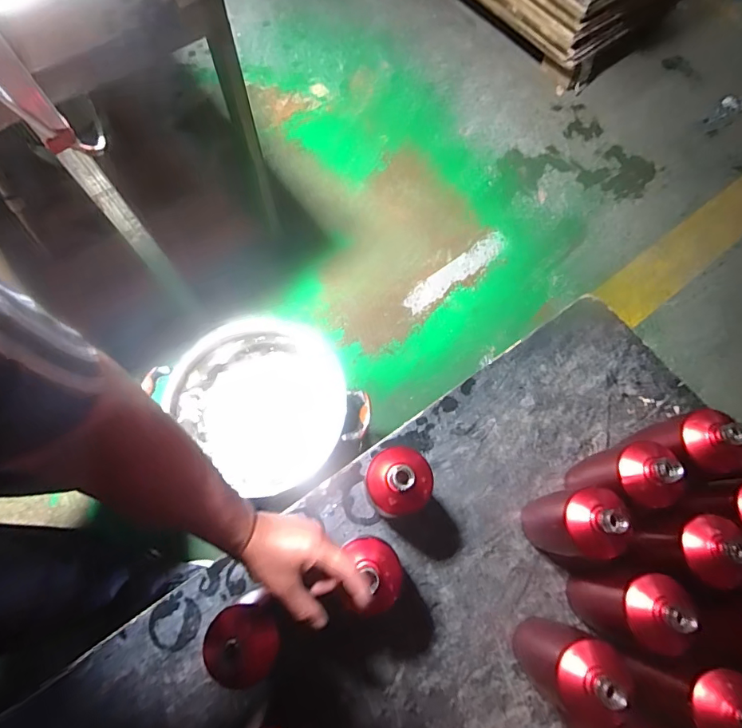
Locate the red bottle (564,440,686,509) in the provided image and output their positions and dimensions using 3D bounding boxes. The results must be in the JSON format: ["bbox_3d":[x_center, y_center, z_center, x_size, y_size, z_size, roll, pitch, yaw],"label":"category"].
[{"bbox_3d":[0.332,0.157,0.620,0.068,0.207,0.083,-13,72,-8],"label":"red bottle"}]

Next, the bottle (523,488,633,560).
[{"bbox_3d":[0.259,0.207,0.595,0.069,0.205,0.085,5,72,1],"label":"bottle"}]

